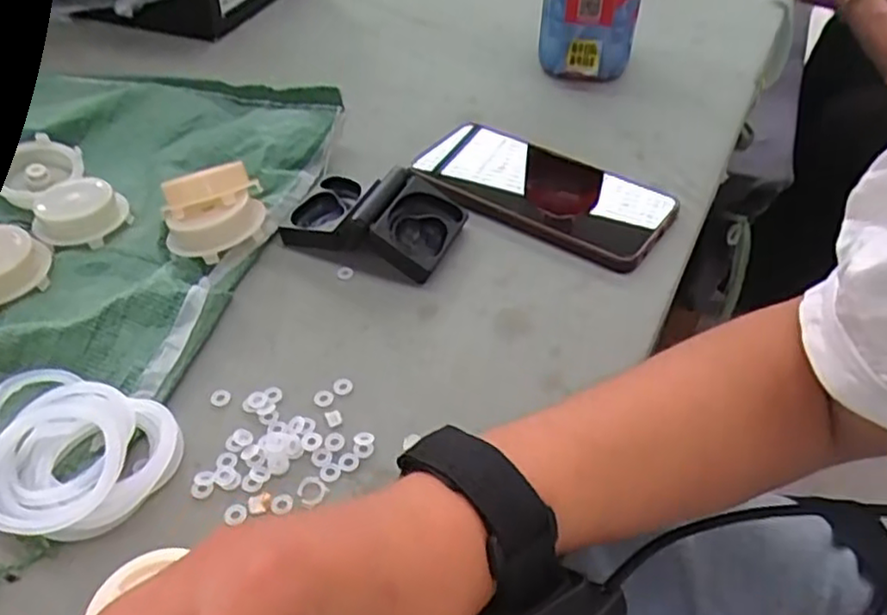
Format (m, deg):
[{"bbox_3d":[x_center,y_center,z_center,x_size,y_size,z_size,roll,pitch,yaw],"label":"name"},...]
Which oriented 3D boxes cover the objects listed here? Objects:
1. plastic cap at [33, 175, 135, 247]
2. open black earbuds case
[{"bbox_3d":[-0.219,-0.059,0.410,0.052,0.016,0.052,1,44,-1],"label":"plastic cap"},{"bbox_3d":[-0.043,-0.058,0.409,0.099,0.033,0.061,15,46,14],"label":"open black earbuds case"}]

